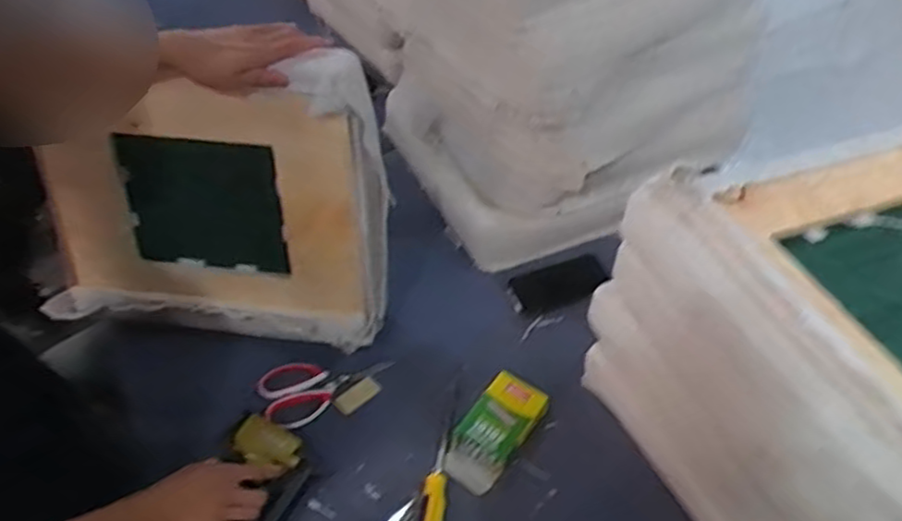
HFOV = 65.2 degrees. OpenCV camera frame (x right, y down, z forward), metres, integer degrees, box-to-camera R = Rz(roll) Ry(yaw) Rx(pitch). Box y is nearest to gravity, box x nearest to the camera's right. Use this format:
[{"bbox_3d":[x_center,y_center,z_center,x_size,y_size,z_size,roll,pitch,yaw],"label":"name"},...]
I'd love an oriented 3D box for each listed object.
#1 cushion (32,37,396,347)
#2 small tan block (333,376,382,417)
[{"bbox_3d":[-0.339,-0.081,0.975,0.502,0.402,0.090,4,33,8],"label":"cushion"},{"bbox_3d":[-0.135,0.194,1.012,0.065,0.011,0.031,-33,54,-25],"label":"small tan block"}]

